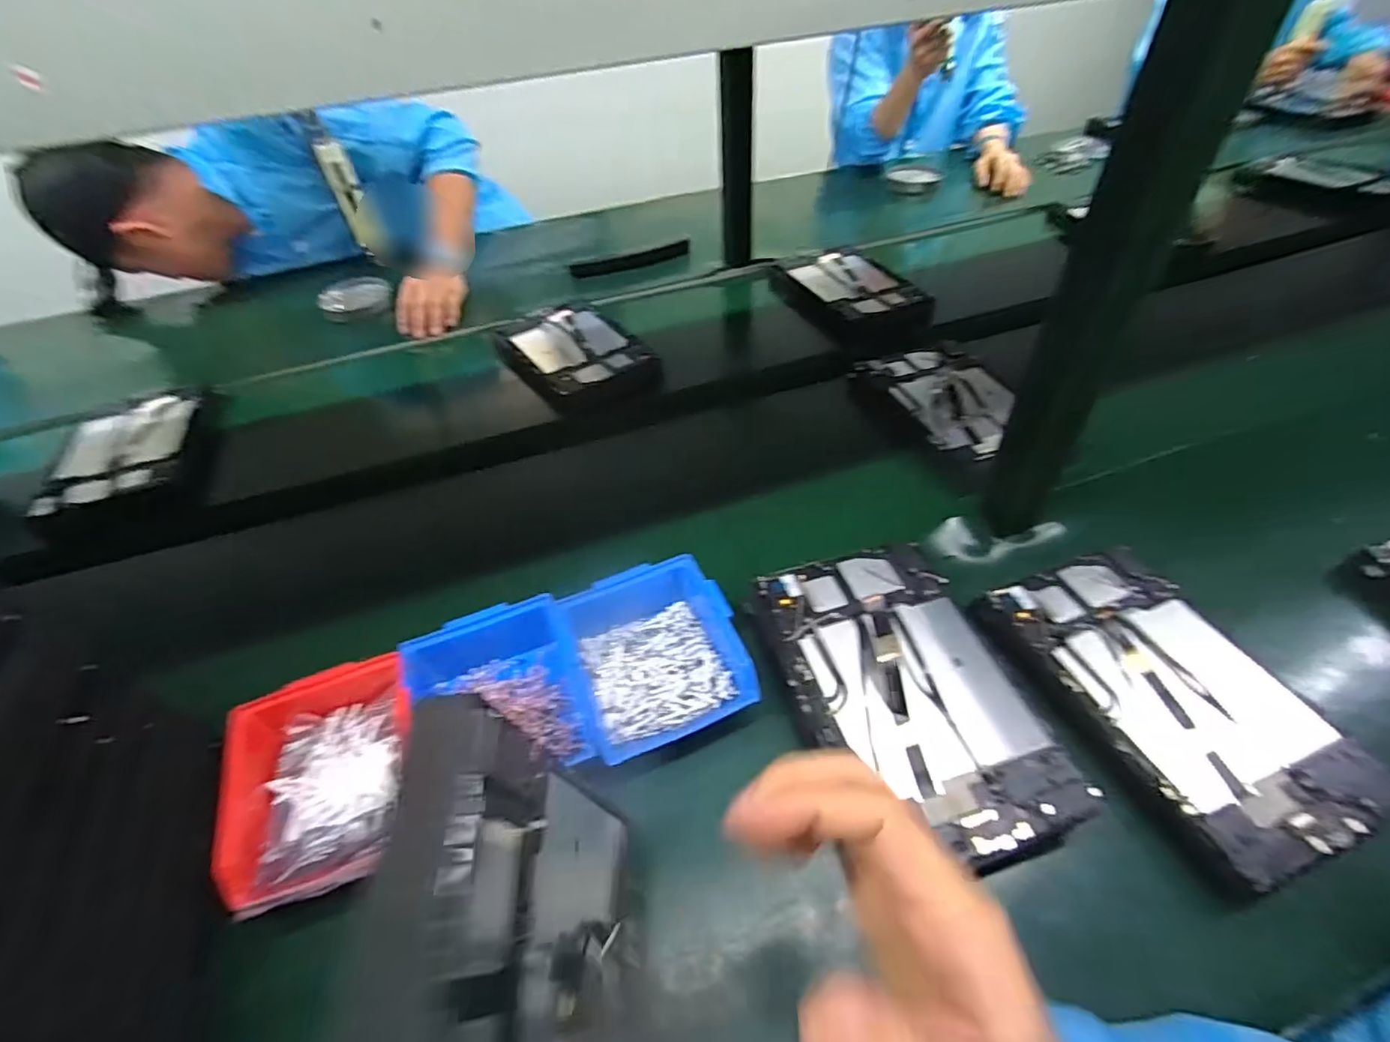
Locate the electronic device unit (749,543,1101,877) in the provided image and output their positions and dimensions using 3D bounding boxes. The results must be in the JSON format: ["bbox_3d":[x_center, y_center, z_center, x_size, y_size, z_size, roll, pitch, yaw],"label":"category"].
[{"bbox_3d":[0.151,0.127,0.451,0.160,0.046,0.243,-13,47,-9],"label":"electronic device unit"}]

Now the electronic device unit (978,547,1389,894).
[{"bbox_3d":[0.363,0.127,0.453,0.147,0.027,0.239,-17,47,-12],"label":"electronic device unit"}]

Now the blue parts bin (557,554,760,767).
[{"bbox_3d":[-0.028,0.107,0.479,0.135,0.060,0.138,-16,47,-11],"label":"blue parts bin"}]

